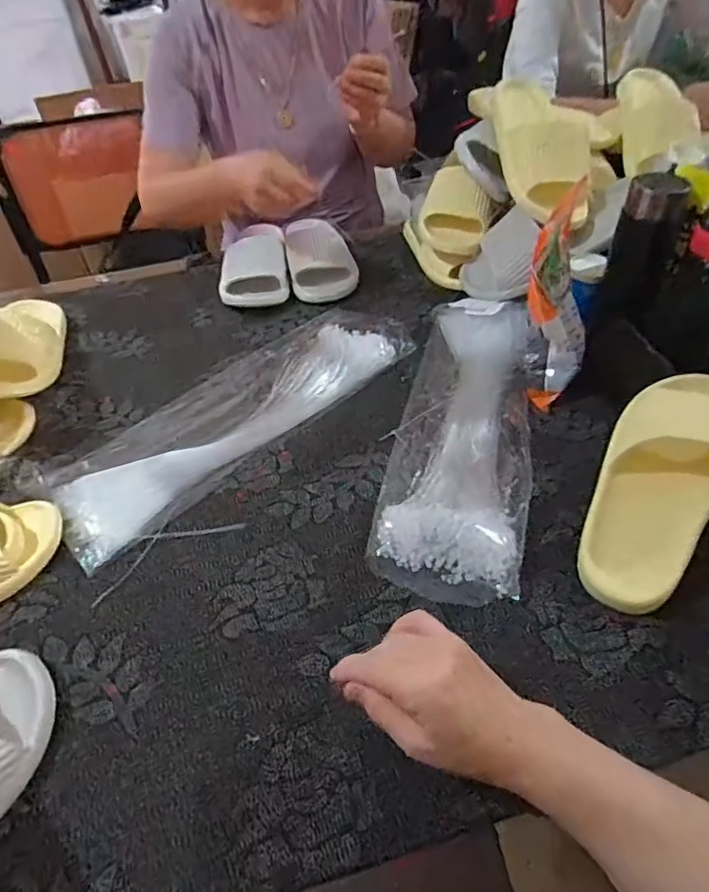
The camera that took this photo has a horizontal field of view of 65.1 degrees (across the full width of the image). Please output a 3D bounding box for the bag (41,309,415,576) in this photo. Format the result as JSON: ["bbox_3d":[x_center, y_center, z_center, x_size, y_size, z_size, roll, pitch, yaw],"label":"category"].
[{"bbox_3d":[-0.136,-0.054,0.673,0.470,0.031,0.158,-37,53,-27],"label":"bag"}]

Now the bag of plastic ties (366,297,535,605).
[{"bbox_3d":[0.123,-0.041,0.630,0.143,0.031,0.454,6,47,12],"label":"bag of plastic ties"}]

